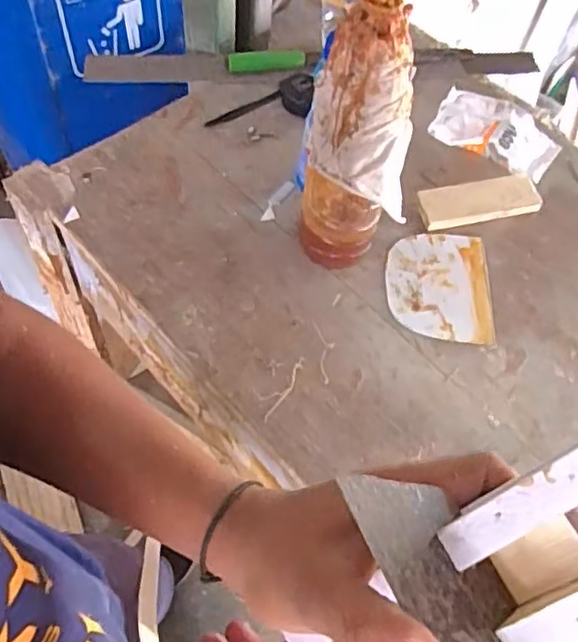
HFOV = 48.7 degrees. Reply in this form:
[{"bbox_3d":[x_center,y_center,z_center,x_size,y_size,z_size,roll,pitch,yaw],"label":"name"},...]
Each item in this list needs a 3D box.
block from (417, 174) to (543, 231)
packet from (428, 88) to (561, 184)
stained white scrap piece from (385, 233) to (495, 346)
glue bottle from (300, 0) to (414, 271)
[{"bbox_3d":[0.238,-0.152,0.802,0.156,0.016,0.050,-11,61,-9],"label":"block"},{"bbox_3d":[0.274,-0.249,0.843,0.161,0.046,0.108,23,60,9],"label":"packet"},{"bbox_3d":[0.174,-0.044,0.745,0.120,0.008,0.146,5,59,-3],"label":"stained white scrap piece"},{"bbox_3d":[0.065,-0.151,0.622,0.089,0.312,0.074,-2,59,-6],"label":"glue bottle"}]

